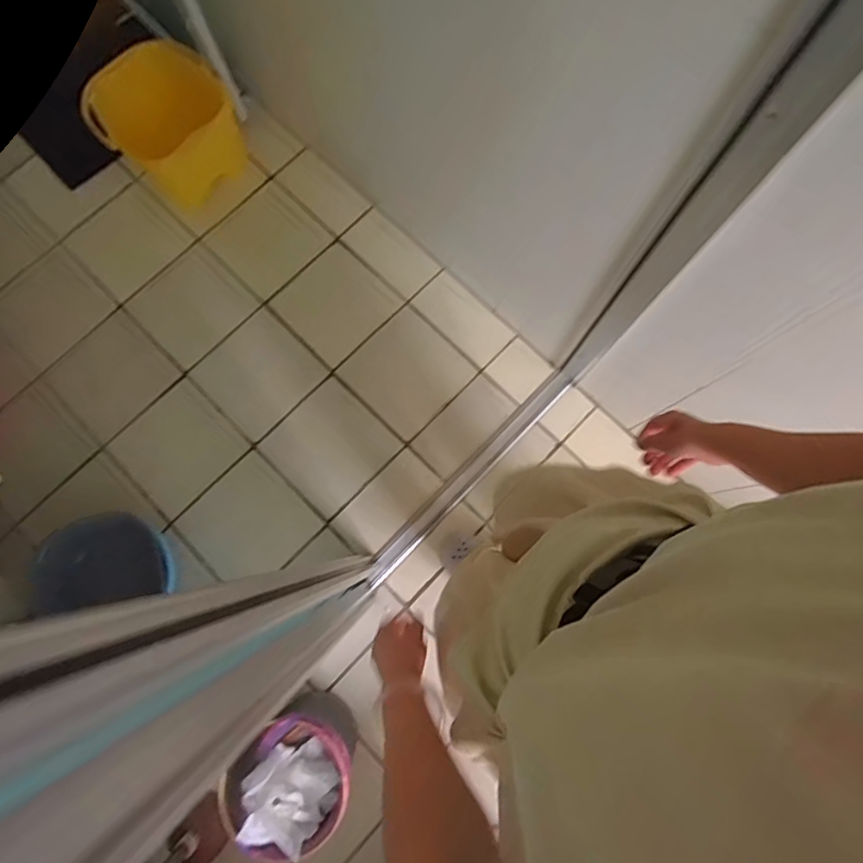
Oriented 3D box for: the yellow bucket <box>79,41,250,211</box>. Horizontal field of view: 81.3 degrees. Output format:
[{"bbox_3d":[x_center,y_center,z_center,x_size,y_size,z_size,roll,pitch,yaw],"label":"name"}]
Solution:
[{"bbox_3d":[-0.746,-0.897,1.458,0.363,0.226,0.311,-44,80,-7],"label":"yellow bucket"}]

